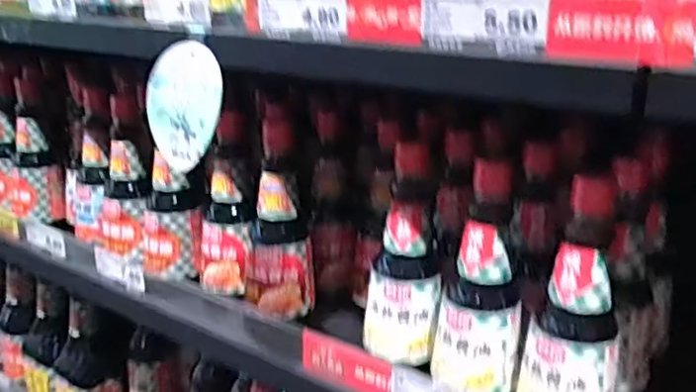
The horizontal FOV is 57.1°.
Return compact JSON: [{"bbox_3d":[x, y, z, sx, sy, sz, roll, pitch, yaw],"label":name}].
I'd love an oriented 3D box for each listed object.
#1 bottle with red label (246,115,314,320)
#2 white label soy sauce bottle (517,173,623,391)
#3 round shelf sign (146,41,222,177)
[{"bbox_3d":[-0.068,0.023,0.631,0.063,0.185,0.060,-2,17,-7],"label":"bottle with red label"},{"bbox_3d":[0.174,0.078,0.483,0.072,0.181,0.076,9,19,26],"label":"white label soy sauce bottle"},{"bbox_3d":[-0.131,-0.071,0.507,0.087,0.099,0.009,28,19,35],"label":"round shelf sign"}]

